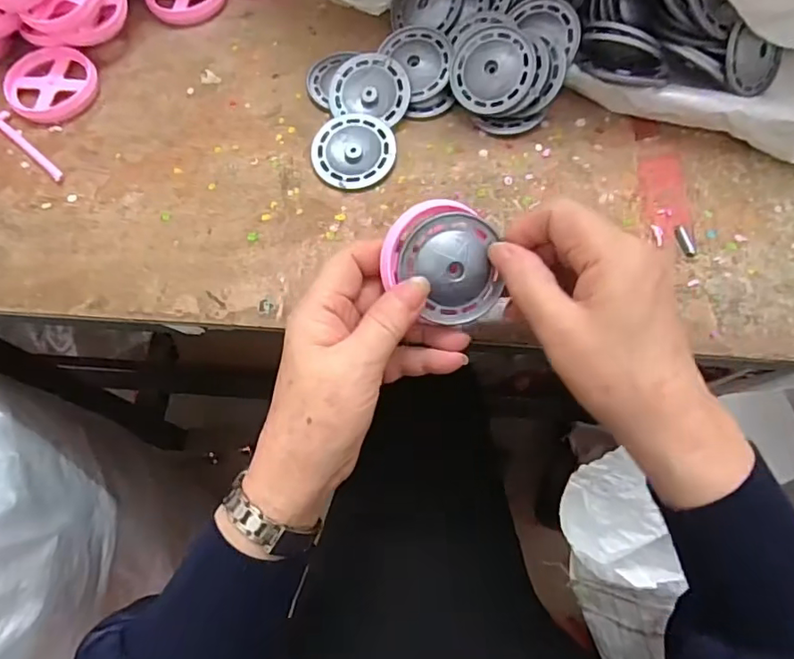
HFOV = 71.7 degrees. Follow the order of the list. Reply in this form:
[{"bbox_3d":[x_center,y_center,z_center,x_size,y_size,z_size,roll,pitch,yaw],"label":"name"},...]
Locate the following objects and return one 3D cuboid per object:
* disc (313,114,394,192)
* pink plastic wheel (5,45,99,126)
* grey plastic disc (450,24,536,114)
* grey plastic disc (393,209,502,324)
[{"bbox_3d":[-0.030,-0.124,0.383,0.056,0.008,0.057,-1,70,2],"label":"disc"},{"bbox_3d":[-0.260,-0.183,0.411,0.067,0.009,0.063,-1,70,2],"label":"pink plastic wheel"},{"bbox_3d":[0.065,-0.179,0.378,0.055,0.005,0.057,3,100,19],"label":"grey plastic disc"},{"bbox_3d":[0.028,-0.031,0.287,0.051,0.006,0.057,-13,104,-3],"label":"grey plastic disc"}]

